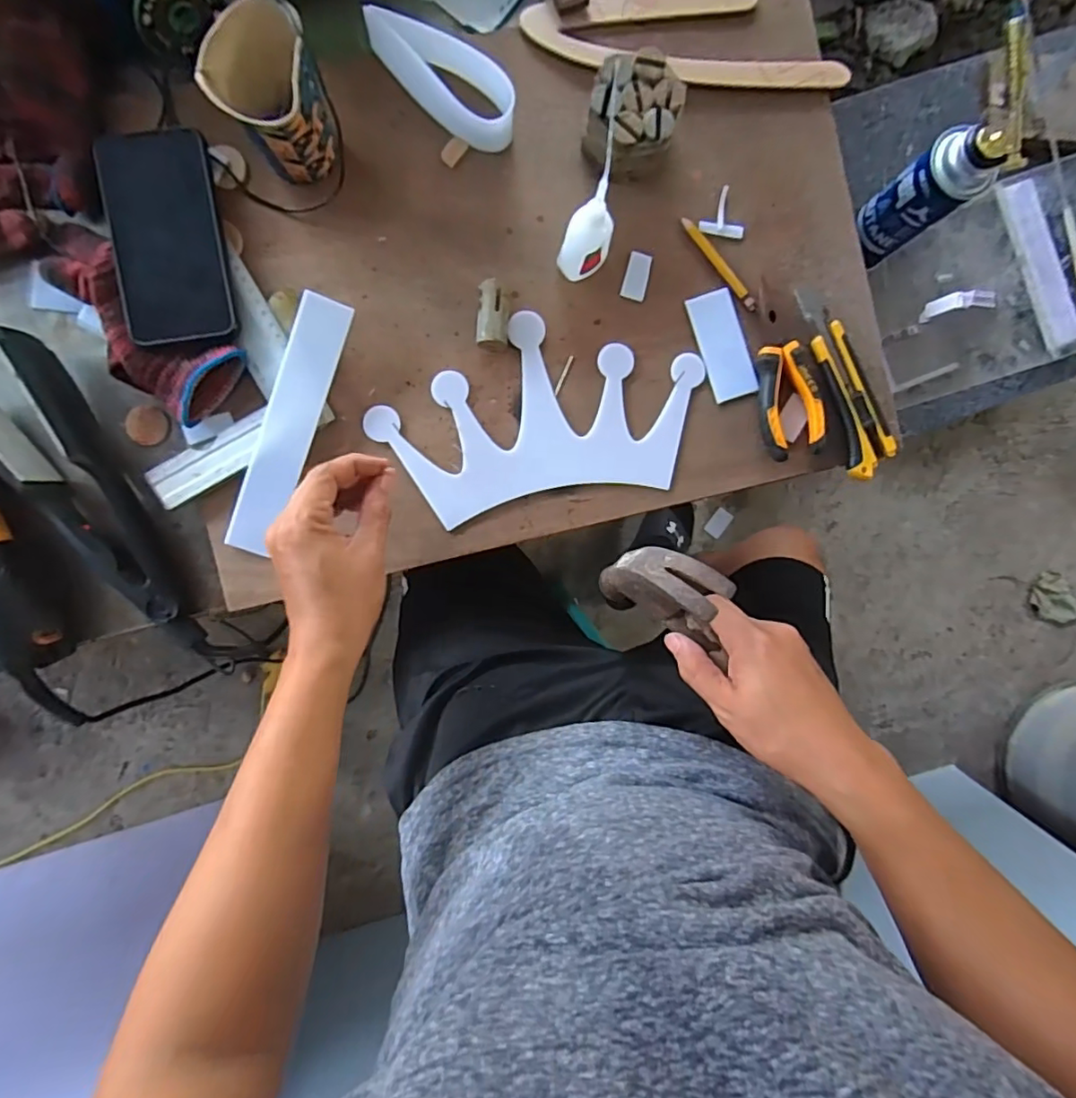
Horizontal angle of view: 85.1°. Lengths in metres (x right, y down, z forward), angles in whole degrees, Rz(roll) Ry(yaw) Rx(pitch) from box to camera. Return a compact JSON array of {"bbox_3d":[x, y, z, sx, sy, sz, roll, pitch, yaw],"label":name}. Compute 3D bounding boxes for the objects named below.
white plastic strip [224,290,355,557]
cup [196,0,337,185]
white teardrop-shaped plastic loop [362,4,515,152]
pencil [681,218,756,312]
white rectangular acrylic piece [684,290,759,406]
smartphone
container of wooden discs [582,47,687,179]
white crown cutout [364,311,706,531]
[{"bbox_3d":[-0.200,-0.096,0.469,0.042,0.007,0.209,20,97,-9],"label":"white plastic strip"},{"bbox_3d":[-0.192,-0.324,0.435,0.072,0.096,0.078,0,90,-4],"label":"cup"},{"bbox_3d":[-0.081,-0.371,0.468,0.131,0.055,0.045,23,89,-3],"label":"white teardrop-shaped plastic loop"},{"bbox_3d":[0.157,-0.245,0.502,0.009,0.006,0.096,-38,93,-3],"label":"pencil"},{"bbox_3d":[0.161,-0.177,0.509,0.040,0.004,0.094,-16,89,4],"label":"white rectangular acrylic piece"},{"bbox_3d":[-0.286,-0.239,0.451,0.080,0.009,0.157,-9,94,-5],"label":"smartphone"},{"bbox_3d":[0.075,-0.344,0.474,0.071,0.053,0.076,7,90,-4],"label":"container of wooden discs"},{"bbox_3d":[0.002,-0.114,0.496,0.274,0.005,0.152,-10,91,-4],"label":"white crown cutout"}]

